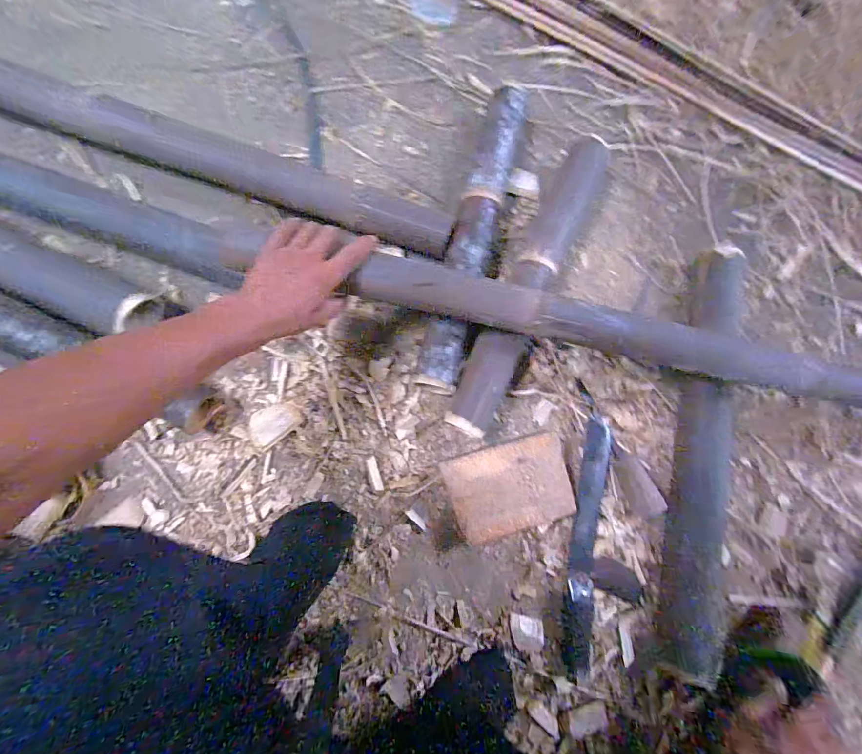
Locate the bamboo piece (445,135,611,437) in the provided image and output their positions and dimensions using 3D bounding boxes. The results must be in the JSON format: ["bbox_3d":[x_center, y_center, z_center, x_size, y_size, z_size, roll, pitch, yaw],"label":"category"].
[{"bbox_3d":[0.148,-0.142,0.579,0.068,0.054,0.484,25,80,-1],"label":"bamboo piece"}]

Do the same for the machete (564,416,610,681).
[{"bbox_3d":[0.219,0.231,0.548,0.039,0.015,0.343,10,81,-3],"label":"machete"}]

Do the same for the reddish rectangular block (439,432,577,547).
[{"bbox_3d":[0.110,0.155,0.541,0.162,0.034,0.125,-17,83,-7],"label":"reddish rectangular block"}]

